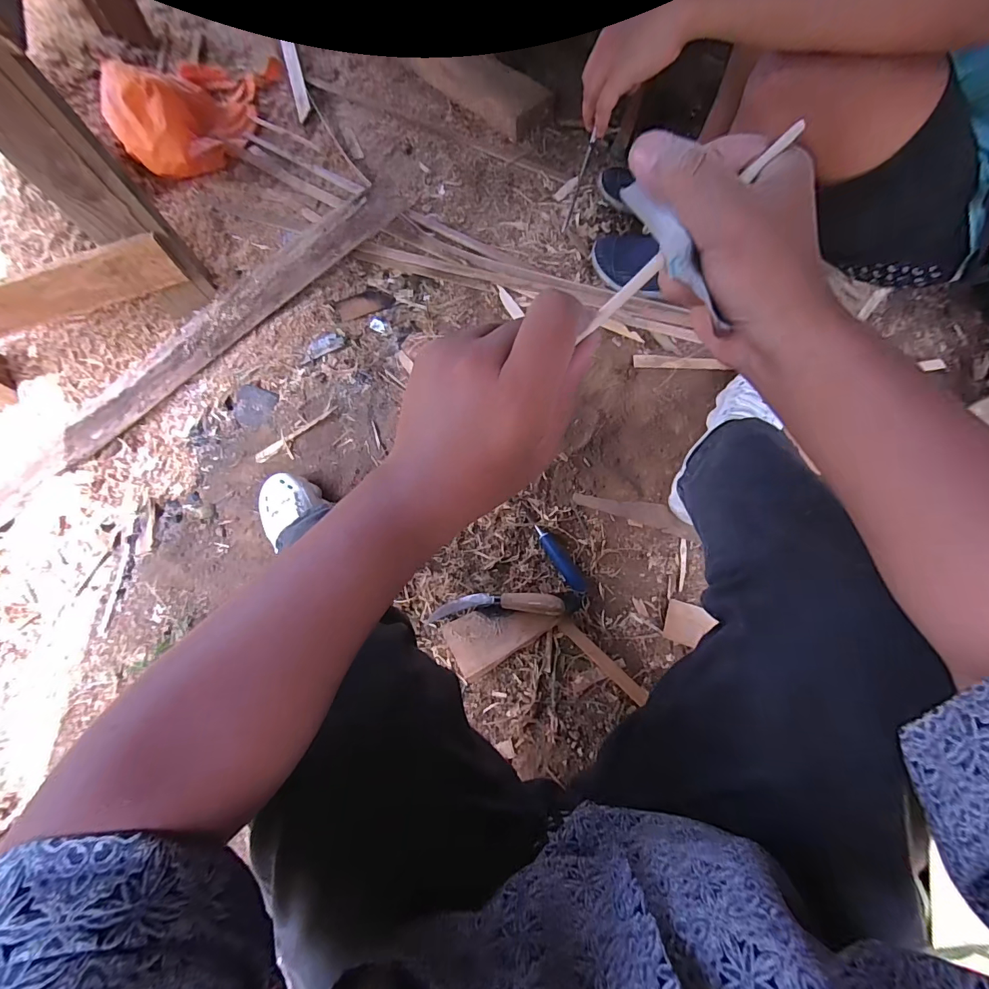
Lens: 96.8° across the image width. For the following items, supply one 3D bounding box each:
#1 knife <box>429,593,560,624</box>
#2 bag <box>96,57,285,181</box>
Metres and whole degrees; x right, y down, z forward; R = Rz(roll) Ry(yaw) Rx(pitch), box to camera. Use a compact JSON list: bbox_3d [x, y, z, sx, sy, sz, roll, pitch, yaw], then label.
[{"bbox_3d":[0.000,0.164,0.647,0.202,0.026,0.037,-8,75,20],"label":"knife"},{"bbox_3d":[-0.735,-0.981,1.093,0.253,0.163,0.540,-1,54,-1],"label":"bag"}]

